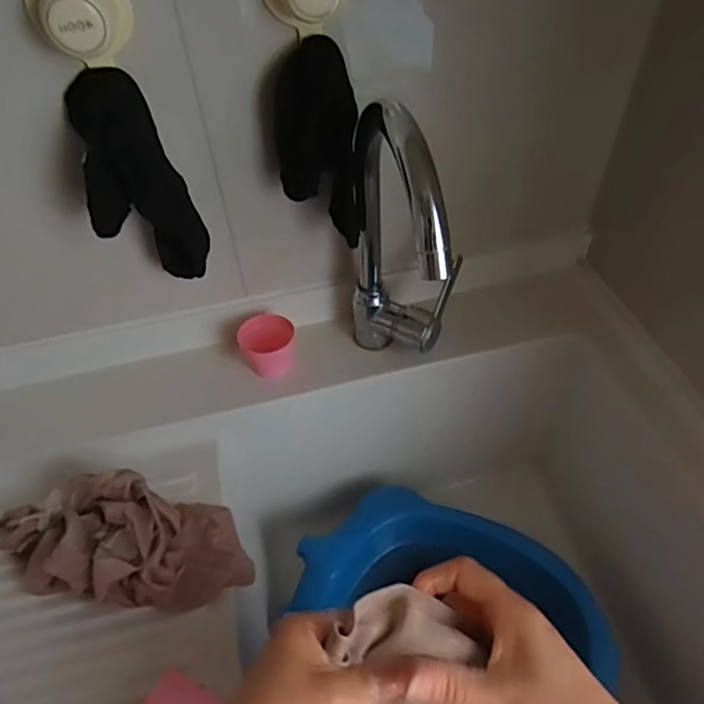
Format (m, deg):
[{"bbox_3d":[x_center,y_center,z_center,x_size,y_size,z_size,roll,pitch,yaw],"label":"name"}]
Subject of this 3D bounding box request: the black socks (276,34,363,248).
[{"bbox_3d":[-0.024,-0.178,0.492,0.074,0.154,0.039,1,49,4],"label":"black socks"}]

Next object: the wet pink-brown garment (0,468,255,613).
[{"bbox_3d":[-0.201,0.163,0.508,0.219,0.059,0.100,6,50,8],"label":"wet pink-brown garment"}]

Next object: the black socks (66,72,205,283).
[{"bbox_3d":[-0.175,-0.138,0.486,0.084,0.171,0.053,-17,51,-11],"label":"black socks"}]

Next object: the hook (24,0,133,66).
[{"bbox_3d":[-0.186,-0.228,0.395,0.062,0.067,0.044,-10,50,-6],"label":"hook"}]

